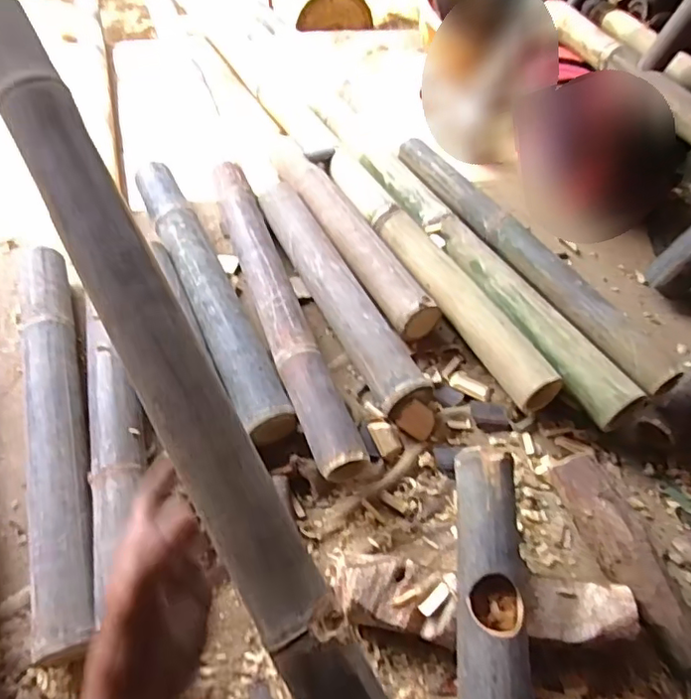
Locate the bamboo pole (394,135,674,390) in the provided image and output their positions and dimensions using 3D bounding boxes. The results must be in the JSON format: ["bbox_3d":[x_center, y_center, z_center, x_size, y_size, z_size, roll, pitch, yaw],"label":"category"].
[{"bbox_3d":[0.284,-0.184,0.976,0.061,0.048,0.660,-23,56,-21],"label":"bamboo pole"}]

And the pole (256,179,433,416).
[{"bbox_3d":[-0.024,-0.111,0.966,0.081,0.077,0.517,-20,55,-19],"label":"pole"}]

